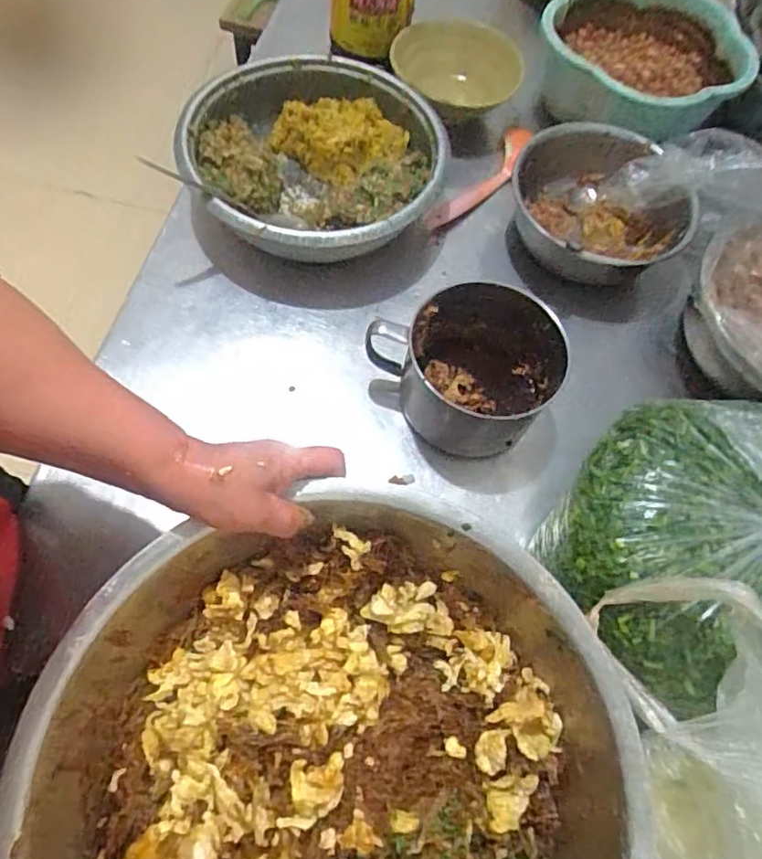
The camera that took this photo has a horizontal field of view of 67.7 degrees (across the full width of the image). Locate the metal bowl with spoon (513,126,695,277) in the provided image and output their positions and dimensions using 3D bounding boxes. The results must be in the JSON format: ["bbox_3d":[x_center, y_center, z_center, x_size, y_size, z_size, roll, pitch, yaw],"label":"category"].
[{"bbox_3d":[0.251,-0.255,0.662,0.166,0.073,0.208,-8,66,-7],"label":"metal bowl with spoon"}]

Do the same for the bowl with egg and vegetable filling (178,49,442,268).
[{"bbox_3d":[-0.075,-0.302,0.656,0.275,0.085,0.296,1,65,-3],"label":"bowl with egg and vegetable filling"}]

